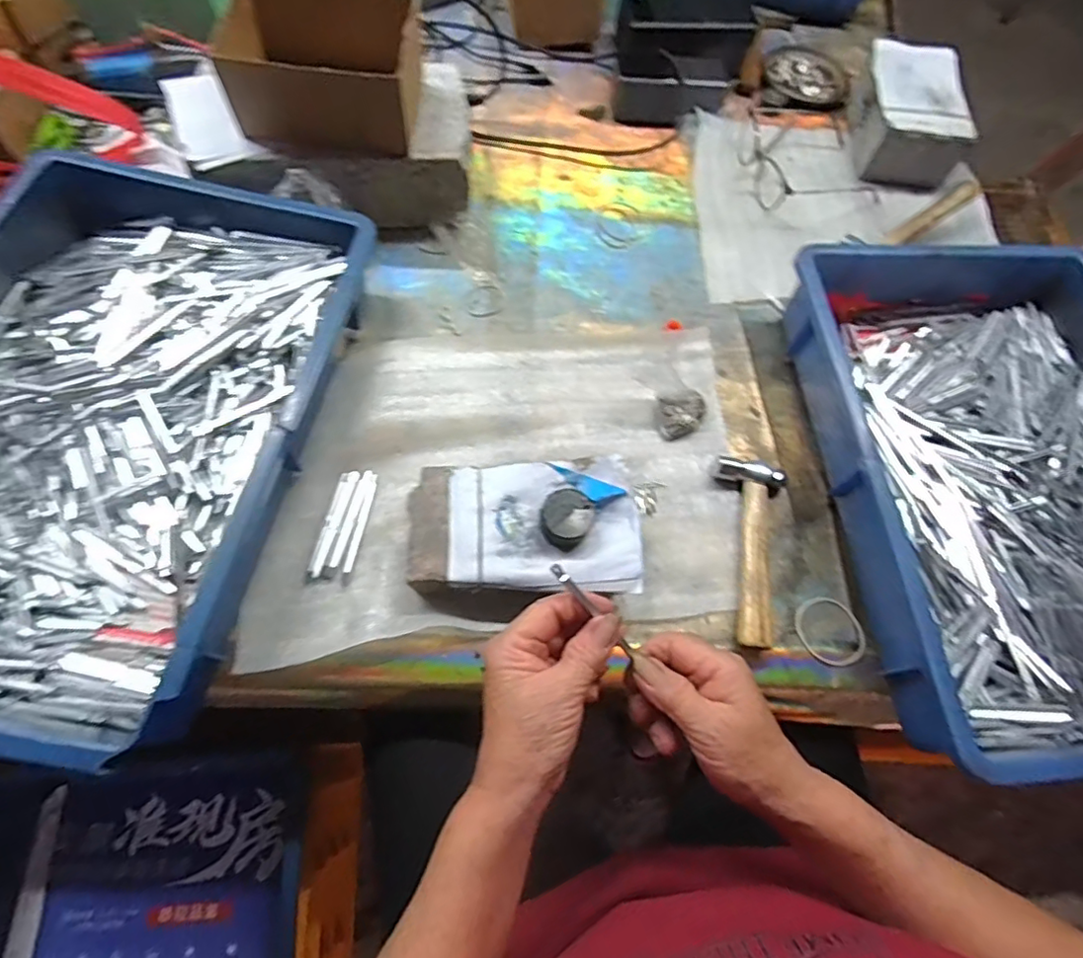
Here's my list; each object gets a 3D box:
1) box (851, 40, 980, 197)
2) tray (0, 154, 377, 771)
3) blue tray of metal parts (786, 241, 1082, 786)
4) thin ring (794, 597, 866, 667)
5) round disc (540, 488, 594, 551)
[{"bbox_3d":[0.431,-0.429,0.677,0.105,0.072,0.151,10,66,-3],"label":"box"},{"bbox_3d":[-0.321,-0.045,0.430,0.285,0.077,0.432,11,65,0],"label":"tray"},{"bbox_3d":[0.383,-0.003,0.479,0.280,0.080,0.430,-1,66,-5],"label":"blue tray of metal parts"},{"bbox_3d":[0.229,0.121,0.458,0.051,0.005,0.053,2,66,-4],"label":"thin ring"},{"bbox_3d":[0.018,0.028,0.421,0.036,0.020,0.041,21,66,5],"label":"round disc"}]

